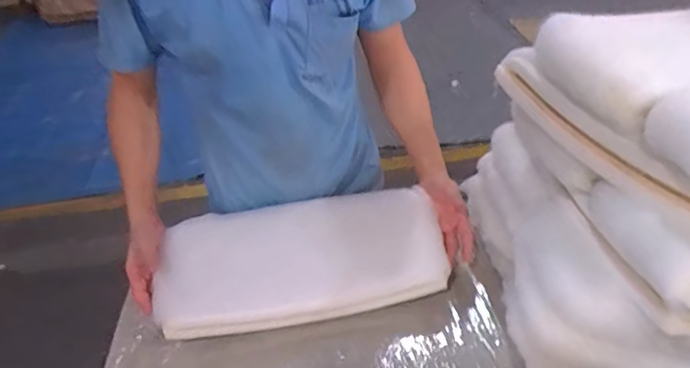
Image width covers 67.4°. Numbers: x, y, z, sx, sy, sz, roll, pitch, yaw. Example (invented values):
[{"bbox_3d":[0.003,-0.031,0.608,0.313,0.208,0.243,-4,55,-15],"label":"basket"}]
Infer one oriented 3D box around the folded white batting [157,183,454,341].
[{"bbox_3d":[-0.073,0.111,0.868,0.446,0.040,0.219,-11,52,-6],"label":"folded white batting"}]

